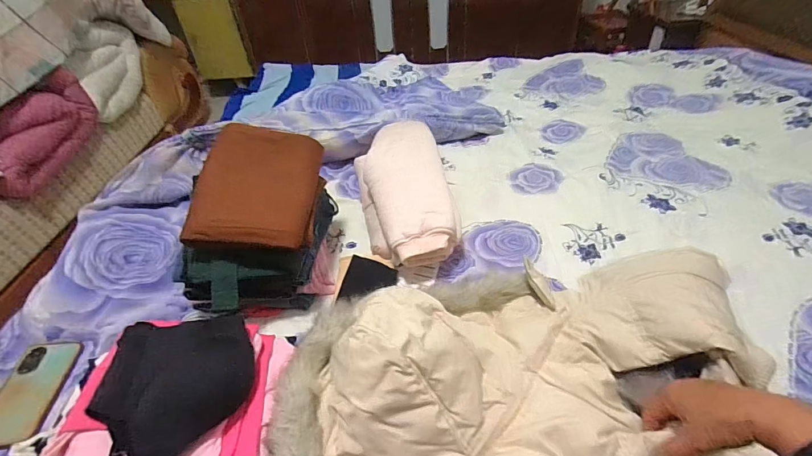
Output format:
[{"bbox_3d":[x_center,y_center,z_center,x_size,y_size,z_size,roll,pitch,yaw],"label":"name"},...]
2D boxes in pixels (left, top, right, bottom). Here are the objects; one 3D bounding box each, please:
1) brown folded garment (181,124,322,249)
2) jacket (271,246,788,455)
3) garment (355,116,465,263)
[{"bbox_3d":[-0.227,-0.070,0.608,0.178,0.027,0.209,11,64,-16],"label":"brown folded garment"},{"bbox_3d":[0.125,0.225,0.471,0.543,0.212,0.359,-6,41,-2],"label":"jacket"},{"bbox_3d":[-0.001,-0.062,0.753,0.161,0.153,0.305,-10,42,-7],"label":"garment"}]

